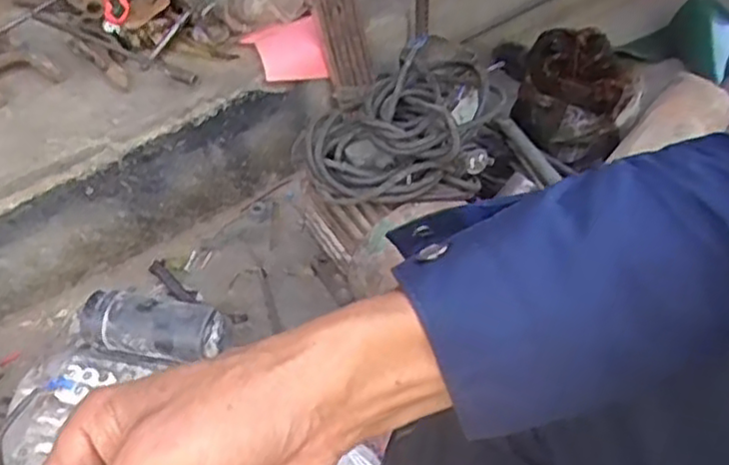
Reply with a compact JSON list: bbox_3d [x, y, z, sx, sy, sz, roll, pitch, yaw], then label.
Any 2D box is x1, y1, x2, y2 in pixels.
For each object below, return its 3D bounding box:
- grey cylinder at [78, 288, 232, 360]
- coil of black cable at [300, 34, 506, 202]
[{"bbox_3d":[-0.202,0.086,0.692,0.136,0.042,0.052,6,46,10],"label":"grey cylinder"},{"bbox_3d":[0.038,-0.111,0.814,0.211,0.099,0.162,-8,45,-4],"label":"coil of black cable"}]

